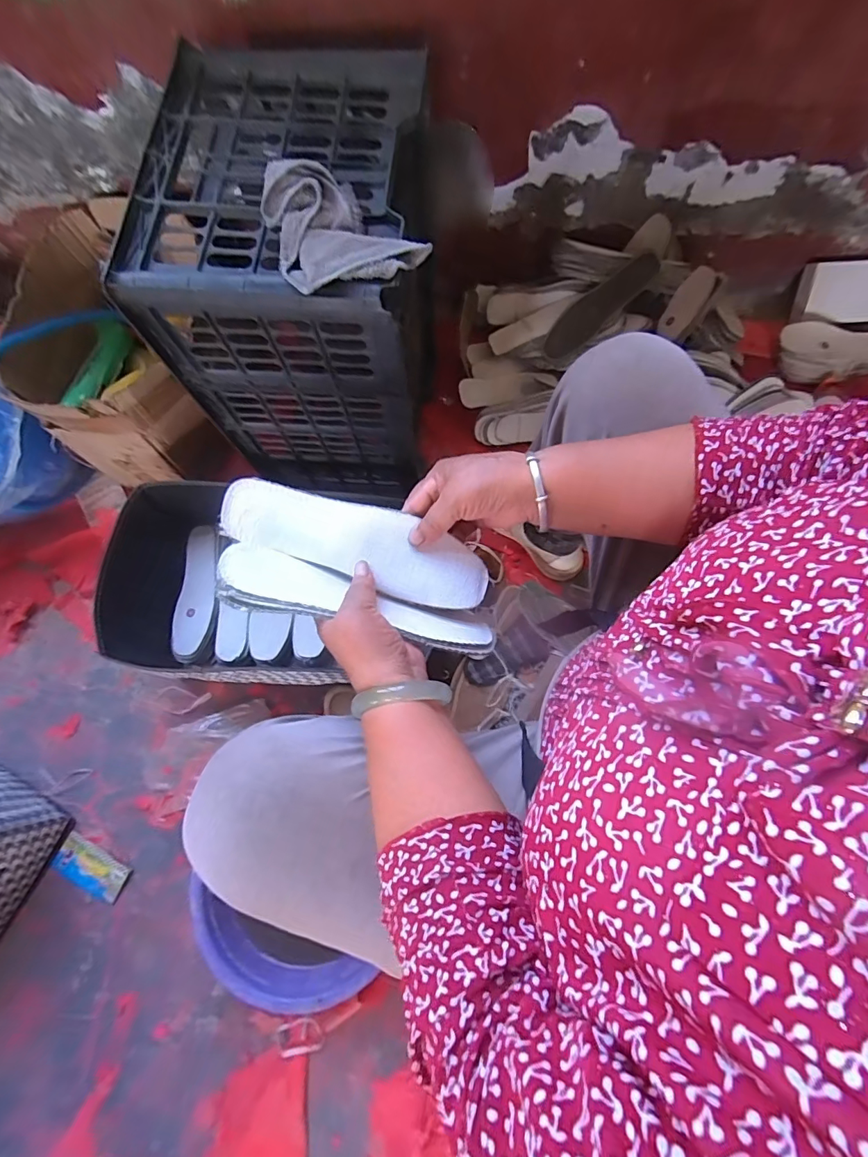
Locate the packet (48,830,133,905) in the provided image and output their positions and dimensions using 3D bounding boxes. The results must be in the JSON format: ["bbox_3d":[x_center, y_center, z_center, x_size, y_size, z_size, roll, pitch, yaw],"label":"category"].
[{"bbox_3d":[-0.542,0.458,0.730,0.125,0.005,0.060,23,77,8],"label":"packet"}]

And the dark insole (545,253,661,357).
[{"bbox_3d":[0.295,-0.490,0.828,0.216,0.068,0.013,-38,36,29],"label":"dark insole"}]

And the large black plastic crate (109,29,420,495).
[{"bbox_3d":[-0.156,-0.363,0.639,0.270,0.381,0.318,4,75,3],"label":"large black plastic crate"}]

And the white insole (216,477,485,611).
[{"bbox_3d":[-0.062,-0.031,0.392,0.223,0.005,0.064,20,91,-7],"label":"white insole"}]

